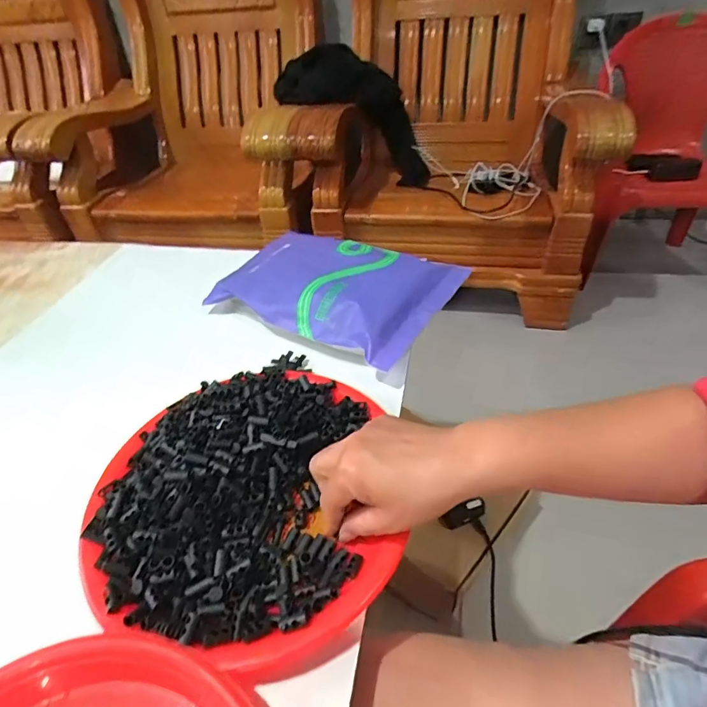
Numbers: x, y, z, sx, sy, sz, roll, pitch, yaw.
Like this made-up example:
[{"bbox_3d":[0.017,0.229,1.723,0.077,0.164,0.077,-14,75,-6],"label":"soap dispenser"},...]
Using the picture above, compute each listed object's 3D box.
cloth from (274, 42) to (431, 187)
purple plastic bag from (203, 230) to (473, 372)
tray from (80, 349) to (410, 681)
[{"bbox_3d":[0.044,-0.820,1.565,0.578,0.269,0.205,28,36,-22],"label":"cloth"},{"bbox_3d":[-0.025,-0.092,0.584,0.282,0.045,0.189,23,48,28],"label":"purple plastic bag"},{"bbox_3d":[-0.080,0.104,0.372,0.251,0.044,0.248,-3,42,2],"label":"tray"}]

